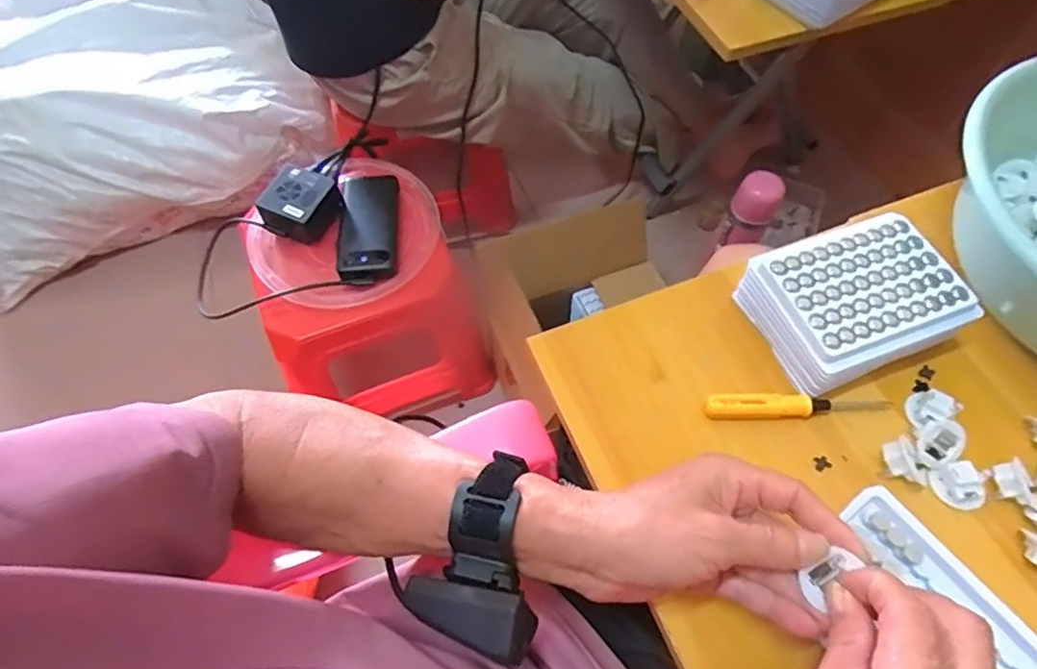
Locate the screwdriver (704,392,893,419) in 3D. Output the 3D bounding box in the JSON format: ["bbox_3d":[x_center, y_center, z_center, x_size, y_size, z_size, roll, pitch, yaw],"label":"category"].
[{"bbox_3d":[0.192,0.050,0.413,0.125,0.017,0.015,-1,61,-1],"label":"screwdriver"}]

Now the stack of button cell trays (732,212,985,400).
[{"bbox_3d":[0.240,-0.022,0.431,0.125,0.053,0.099,-17,63,-9],"label":"stack of button cell trays"}]

